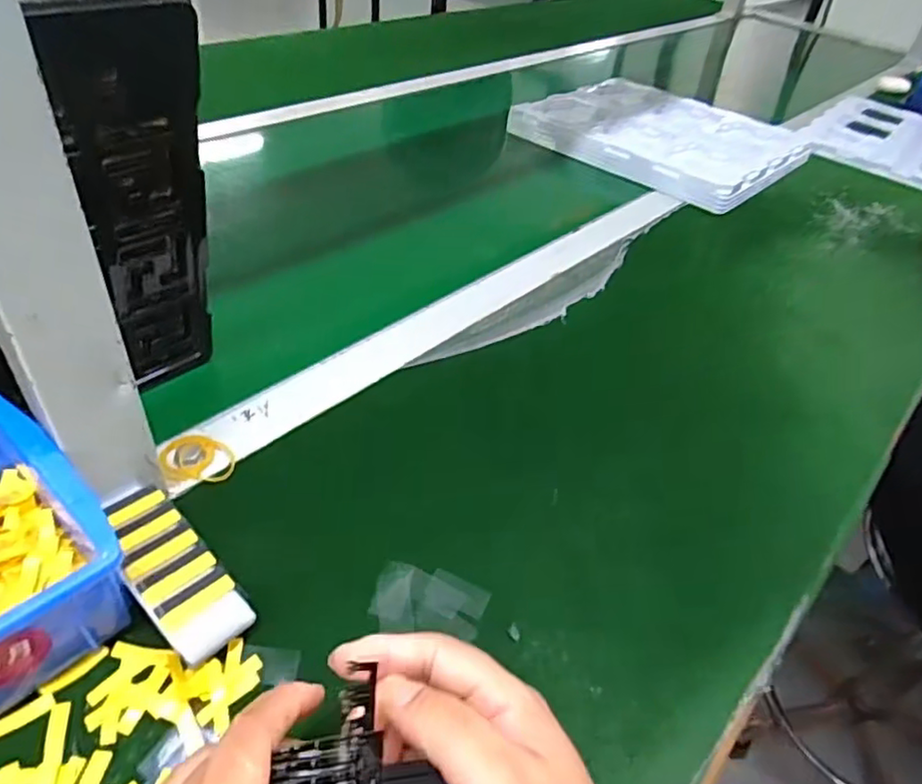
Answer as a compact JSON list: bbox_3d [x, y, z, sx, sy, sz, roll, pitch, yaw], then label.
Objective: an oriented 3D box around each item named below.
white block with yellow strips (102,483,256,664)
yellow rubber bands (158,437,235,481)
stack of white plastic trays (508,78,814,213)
[{"bbox_3d":[-0.139,0.090,0.310,0.089,0.032,0.036,37,50,27],"label":"white block with yellow strips"},{"bbox_3d":[-0.157,0.039,0.384,0.041,0.005,0.035,7,43,-1],"label":"yellow rubber bands"},{"bbox_3d":[0.270,-0.349,0.844,0.317,0.028,0.304,34,48,26],"label":"stack of white plastic trays"}]

